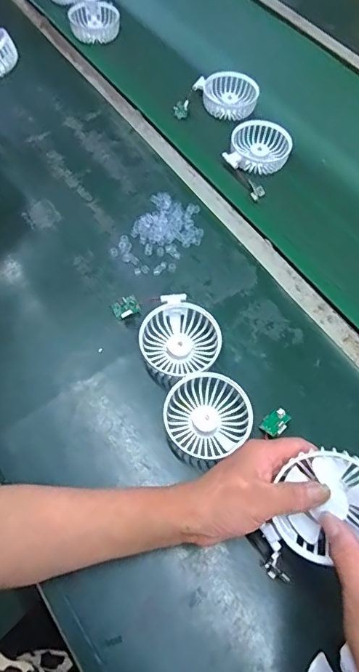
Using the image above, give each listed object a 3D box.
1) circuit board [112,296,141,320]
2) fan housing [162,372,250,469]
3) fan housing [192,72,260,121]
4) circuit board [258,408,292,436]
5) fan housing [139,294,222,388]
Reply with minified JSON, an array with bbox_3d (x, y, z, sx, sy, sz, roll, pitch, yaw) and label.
[{"bbox_3d":[-0.064,-0.034,0.531,0.030,0.017,0.024,-37,70,-19],"label":"circuit board"},{"bbox_3d":[0.029,0.086,0.473,0.088,0.030,0.085,1,63,-2],"label":"fan housing"},{"bbox_3d":[0.081,-0.398,0.736,0.089,0.031,0.090,1,63,-2],"label":"fan housing"},{"bbox_3d":[0.104,0.093,0.477,0.032,0.004,0.024,-44,56,-13],"label":"circuit board"},{"bbox_3d":[0.000,0.008,0.514,0.090,0.030,0.090,1,63,-2],"label":"fan housing"}]

